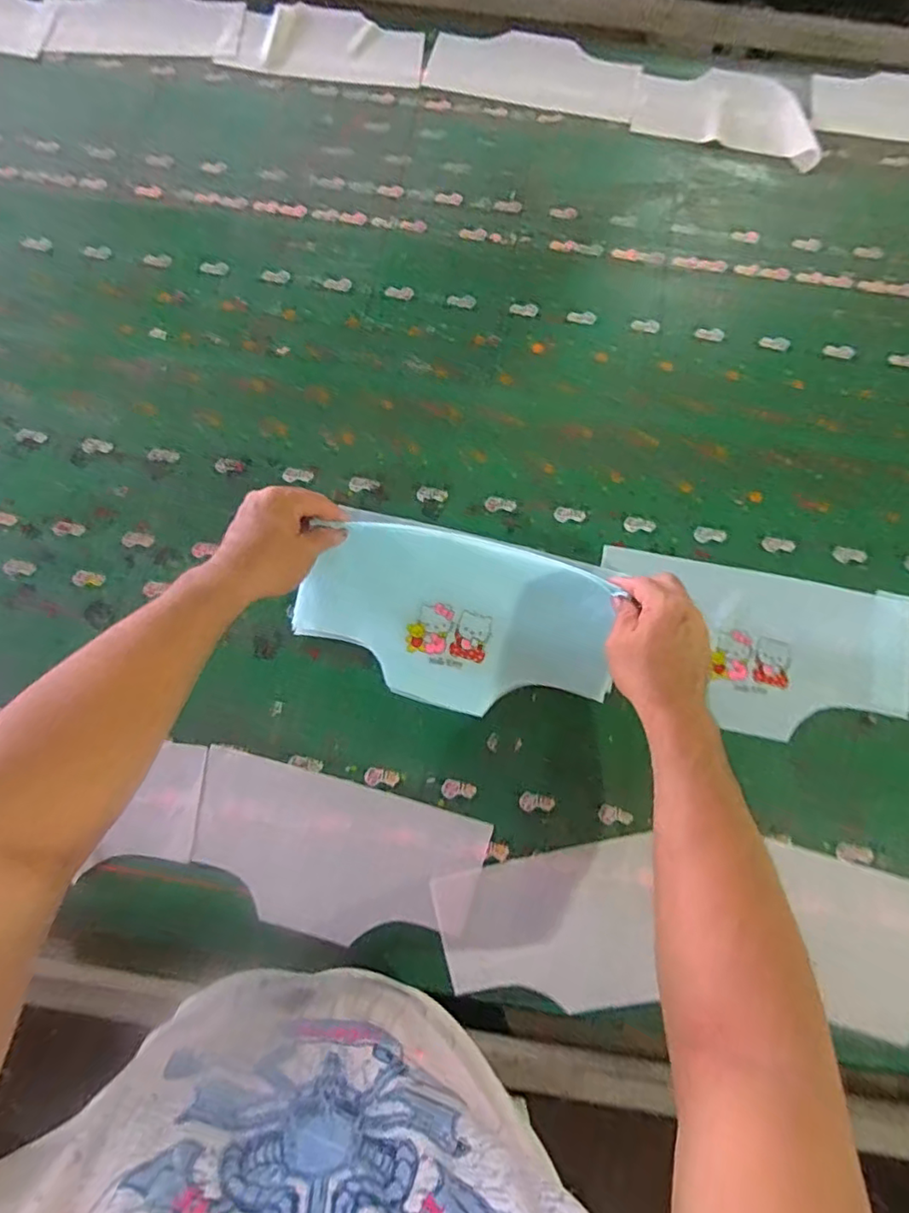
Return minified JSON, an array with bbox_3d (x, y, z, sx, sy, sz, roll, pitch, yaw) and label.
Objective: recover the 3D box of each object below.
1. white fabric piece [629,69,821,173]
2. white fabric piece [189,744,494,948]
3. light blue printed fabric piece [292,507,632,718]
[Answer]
[{"bbox_3d":[0.367,-0.665,0.768,0.240,0.018,0.140,16,76,4],"label":"white fabric piece"},{"bbox_3d":[-0.116,0.234,0.544,0.270,0.006,0.132,14,75,4],"label":"white fabric piece"},{"bbox_3d":[0.001,0.006,0.582,0.309,0.043,0.177,14,75,4],"label":"light blue printed fabric piece"}]

